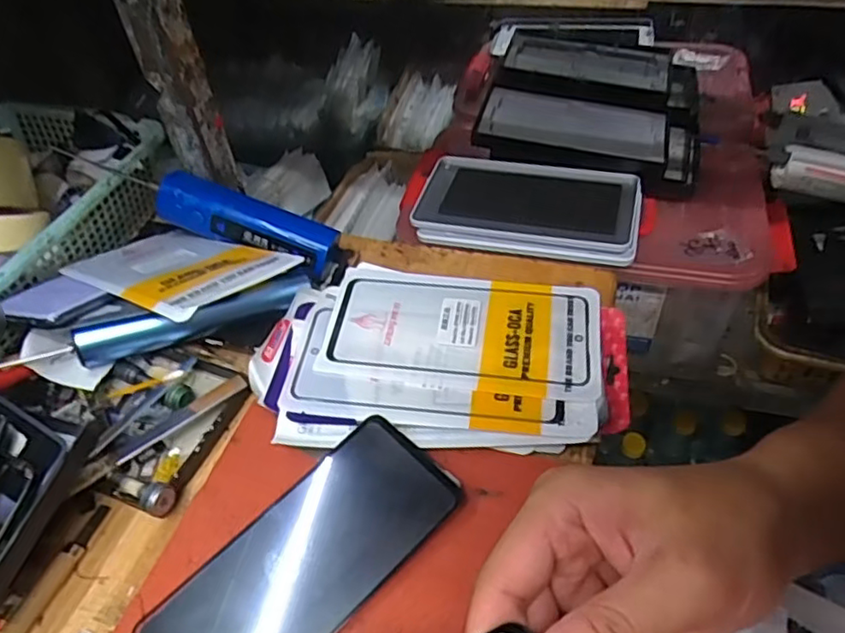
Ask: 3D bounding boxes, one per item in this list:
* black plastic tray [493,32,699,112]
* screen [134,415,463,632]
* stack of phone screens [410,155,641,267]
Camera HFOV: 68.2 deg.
[{"bbox_3d":[0.185,-0.258,0.655,0.200,0.023,0.114,13,54,11],"label":"black plastic tray"},{"bbox_3d":[-0.059,0.122,0.318,0.073,0.007,0.162,37,65,27],"label":"screen"},{"bbox_3d":[0.090,-0.097,0.545,0.185,0.021,0.103,11,49,15],"label":"stack of phone screens"}]

